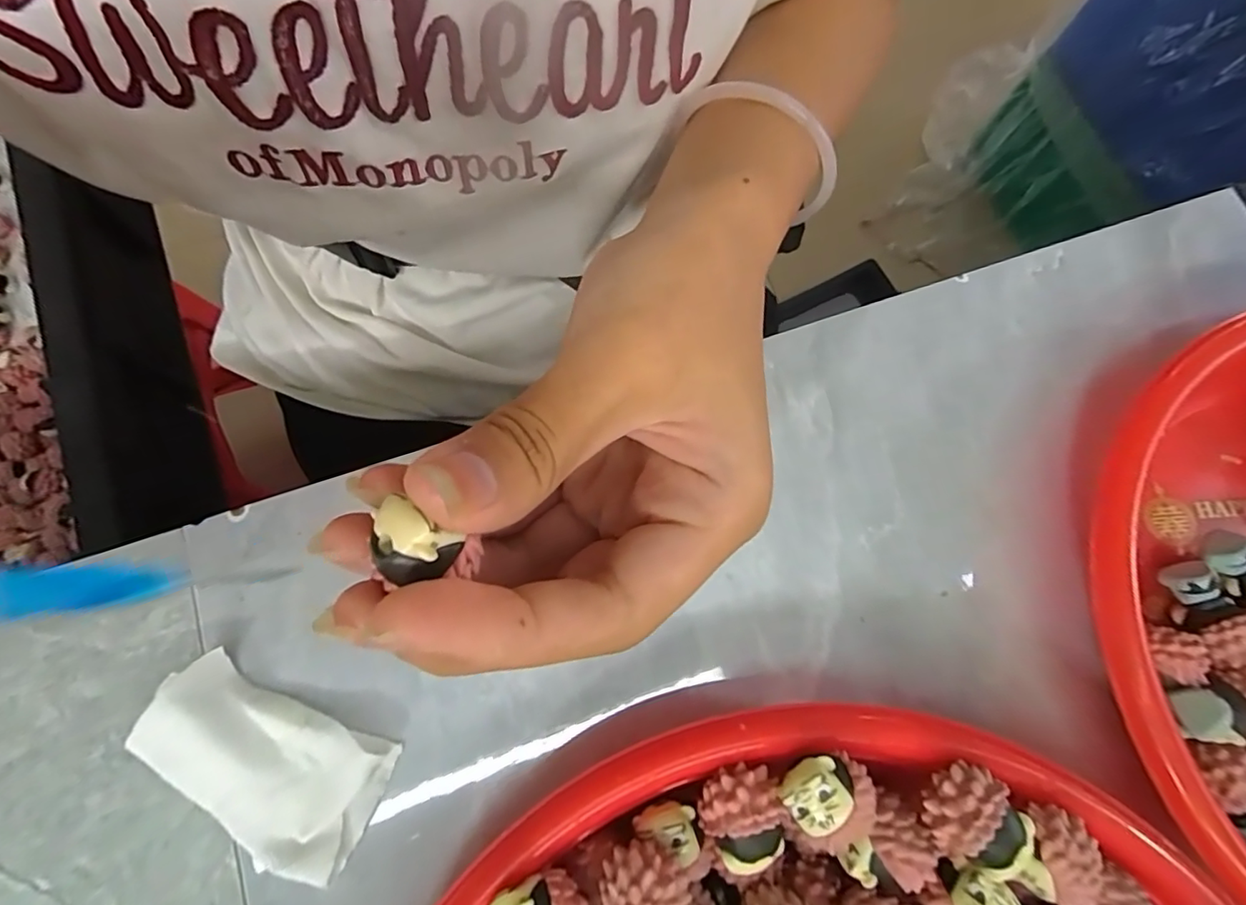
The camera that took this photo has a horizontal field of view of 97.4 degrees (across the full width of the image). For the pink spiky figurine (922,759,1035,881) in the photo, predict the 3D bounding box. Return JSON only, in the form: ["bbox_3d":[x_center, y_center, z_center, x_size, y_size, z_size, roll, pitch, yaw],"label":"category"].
[{"bbox_3d":[0.078,0.082,0.120,0.019,0.010,0.019,1,75,-3],"label":"pink spiky figurine"}]

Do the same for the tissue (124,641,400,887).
[{"bbox_3d":[-0.095,0.082,0.142,0.059,0.016,0.035,26,75,4],"label":"tissue"}]

